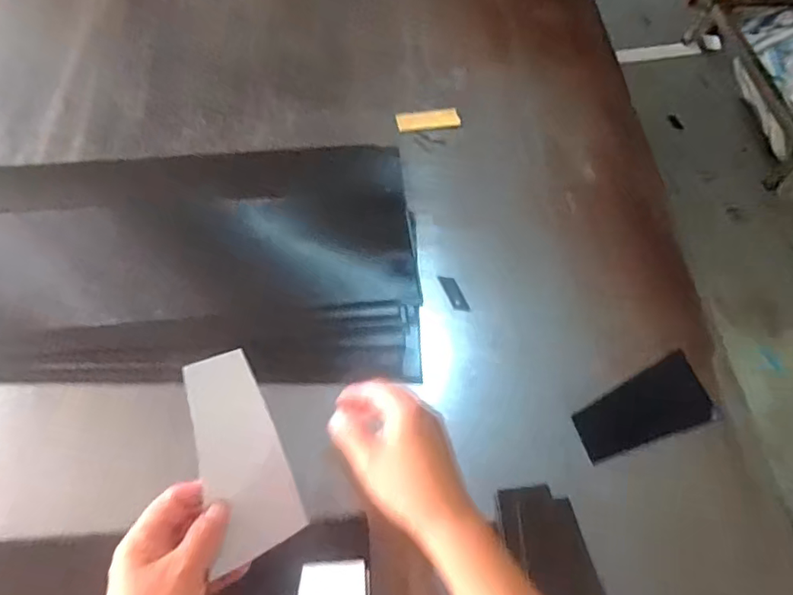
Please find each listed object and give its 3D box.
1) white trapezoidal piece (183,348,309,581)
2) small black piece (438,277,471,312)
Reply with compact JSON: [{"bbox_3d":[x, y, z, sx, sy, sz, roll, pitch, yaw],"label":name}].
[{"bbox_3d":[-0.118,0.118,0.401,0.063,0.008,0.148,-18,91,-38],"label":"white trapezoidal piece"},{"bbox_3d":[0.065,-0.004,0.588,0.018,0.004,0.048,-19,67,-12],"label":"small black piece"}]

